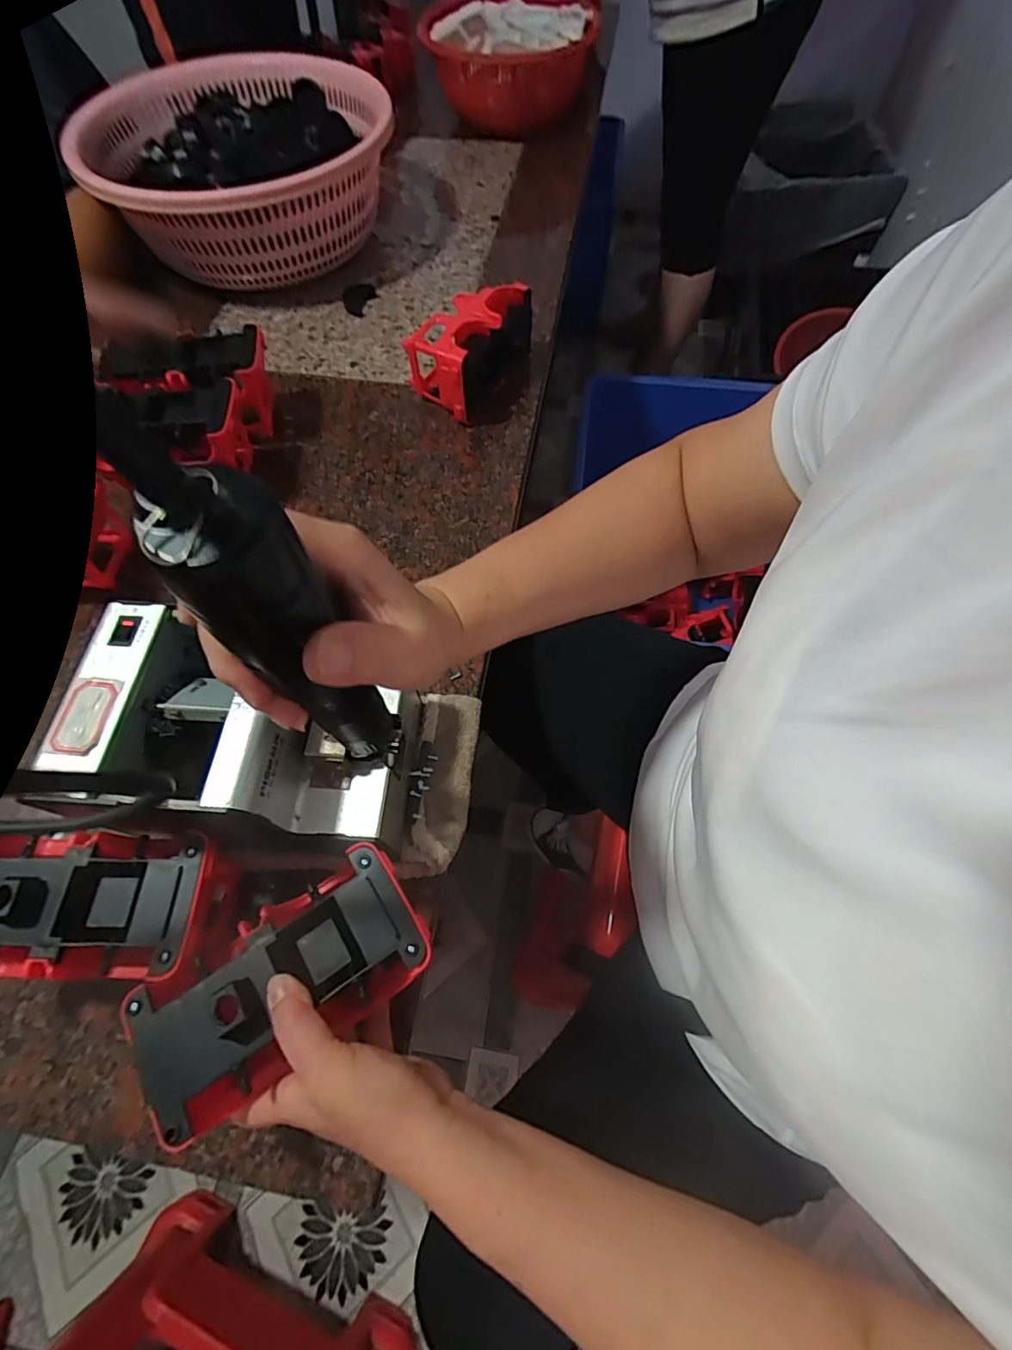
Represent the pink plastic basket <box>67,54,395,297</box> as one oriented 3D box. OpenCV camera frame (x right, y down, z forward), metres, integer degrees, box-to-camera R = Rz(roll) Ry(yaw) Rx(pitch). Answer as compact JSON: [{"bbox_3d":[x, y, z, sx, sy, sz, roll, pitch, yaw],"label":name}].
[{"bbox_3d":[-0.311,-0.626,0.690,0.305,0.154,0.326,2,63,3],"label":"pink plastic basket"}]

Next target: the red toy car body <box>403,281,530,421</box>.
[{"bbox_3d":[-0.044,-0.364,0.596,0.093,0.081,0.147,25,66,14],"label":"red toy car body"}]

